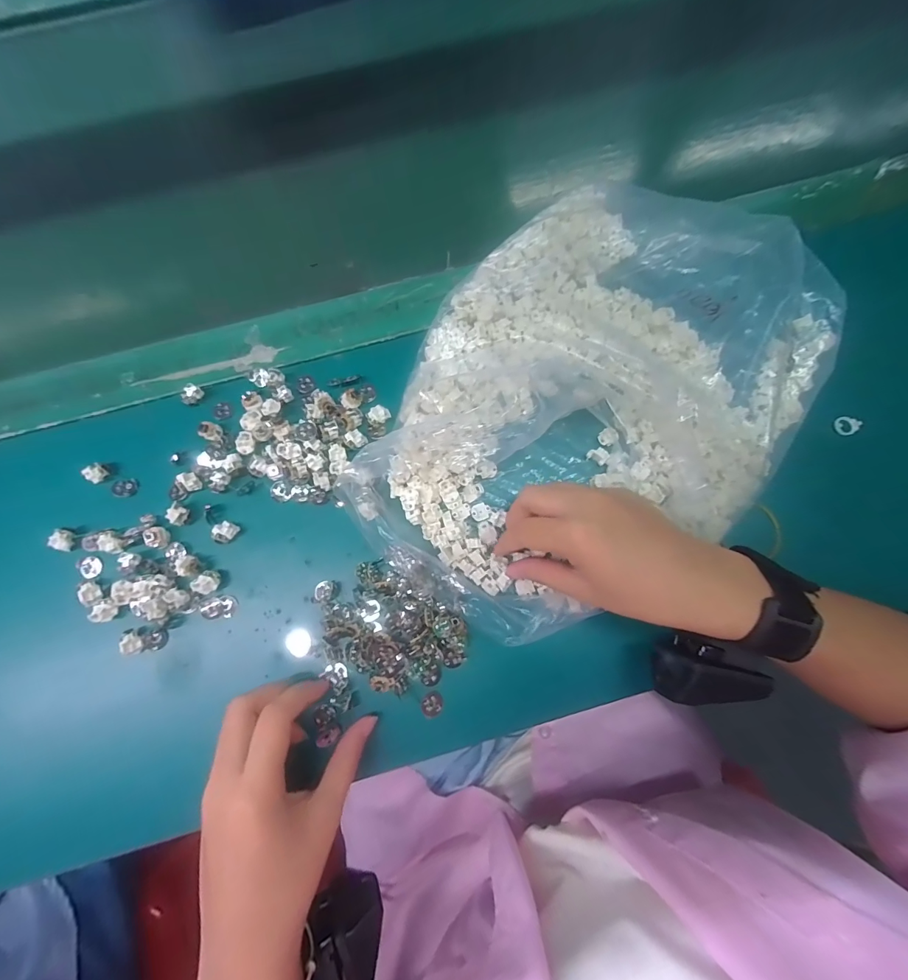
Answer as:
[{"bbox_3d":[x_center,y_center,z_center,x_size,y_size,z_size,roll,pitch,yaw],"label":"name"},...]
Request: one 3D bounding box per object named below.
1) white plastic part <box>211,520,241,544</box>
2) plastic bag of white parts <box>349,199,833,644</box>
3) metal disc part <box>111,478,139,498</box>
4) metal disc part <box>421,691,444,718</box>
[{"bbox_3d":[-0.167,0.031,0.307,0.012,0.013,0.016,31,80,5],"label":"white plastic part"},{"bbox_3d":[0.093,-0.062,0.294,0.250,0.069,0.329,42,81,7],"label":"plastic bag of white parts"},{"bbox_3d":[-0.249,-0.002,0.317,0.017,0.005,0.014,-11,79,-3],"label":"metal disc part"},{"bbox_3d":[-0.015,0.145,0.283,0.015,0.004,0.016,0,78,-1],"label":"metal disc part"}]

